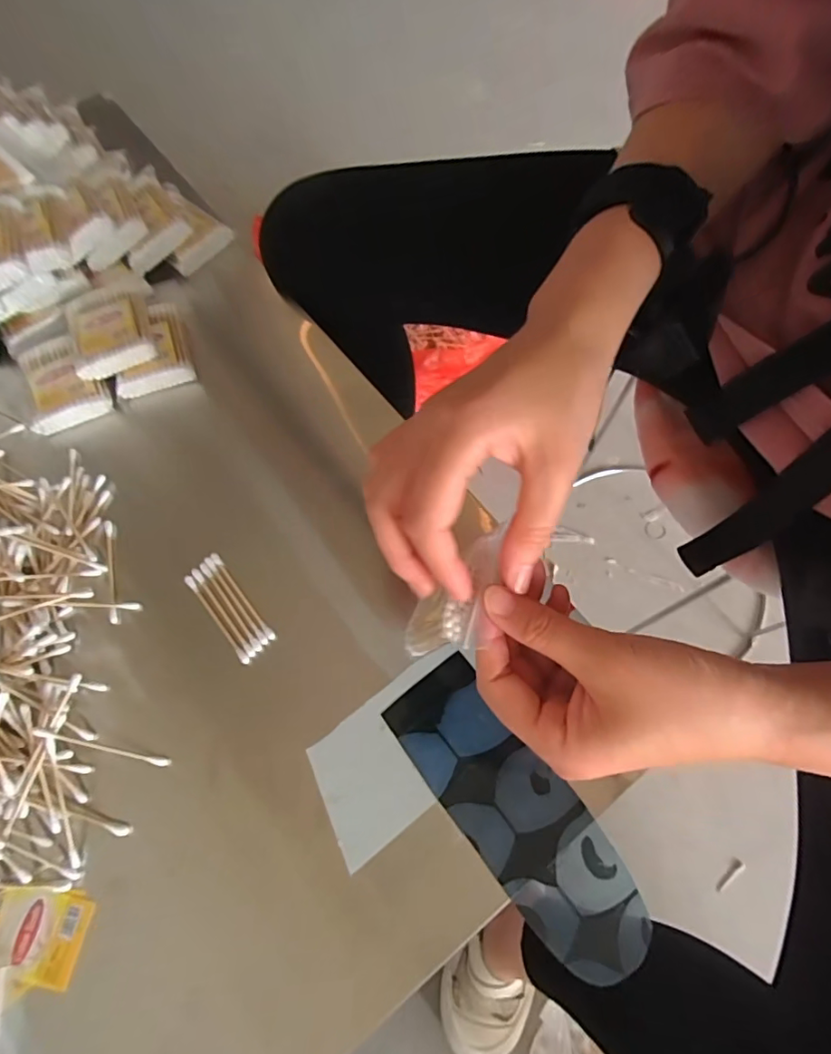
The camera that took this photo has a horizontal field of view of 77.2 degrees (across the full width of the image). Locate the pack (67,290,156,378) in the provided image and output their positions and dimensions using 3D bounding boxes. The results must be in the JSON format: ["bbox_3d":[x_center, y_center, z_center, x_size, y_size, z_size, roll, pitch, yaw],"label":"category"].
[{"bbox_3d":[-0.232,-0.150,0.393,0.056,0.018,0.076,-22,71,-6],"label":"pack"}]

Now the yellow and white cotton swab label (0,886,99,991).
[{"bbox_3d":[-0.197,0.213,0.272,0.047,0.004,0.040,8,68,0],"label":"yellow and white cotton swab label"}]

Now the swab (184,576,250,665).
[{"bbox_3d":[-0.126,0.059,0.331,0.006,0.006,0.070,-38,73,-12],"label":"swab"}]

